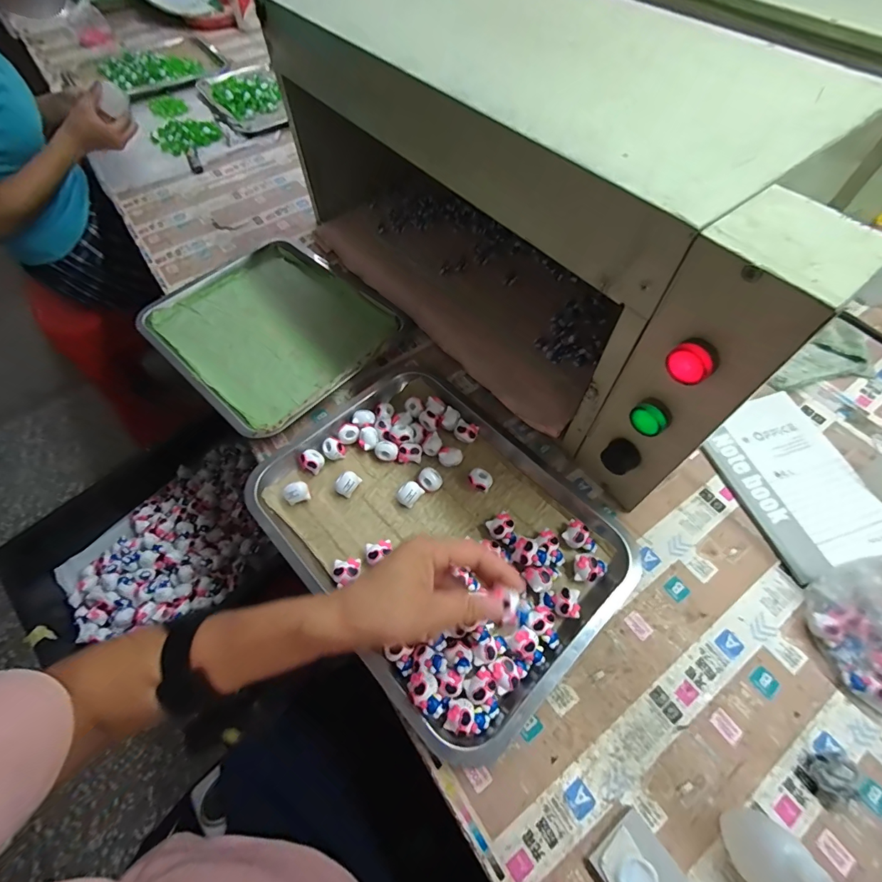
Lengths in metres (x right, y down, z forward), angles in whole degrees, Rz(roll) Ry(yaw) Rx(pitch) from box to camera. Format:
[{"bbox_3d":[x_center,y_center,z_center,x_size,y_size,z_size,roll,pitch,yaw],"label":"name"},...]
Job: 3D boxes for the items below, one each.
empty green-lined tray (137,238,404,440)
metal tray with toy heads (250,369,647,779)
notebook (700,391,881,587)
[{"bbox_3d":[-0.236,-0.166,0.587,0.325,0.023,0.259,39,68,21],"label":"empty green-lined tray"},{"bbox_3d":[-0.003,0.083,0.438,0.263,0.035,0.349,-39,66,-21],"label":"metal tray with toy heads"},{"bbox_3d":[0.391,0.039,0.467,0.145,0.009,0.191,-18,60,-10],"label":"notebook"}]

